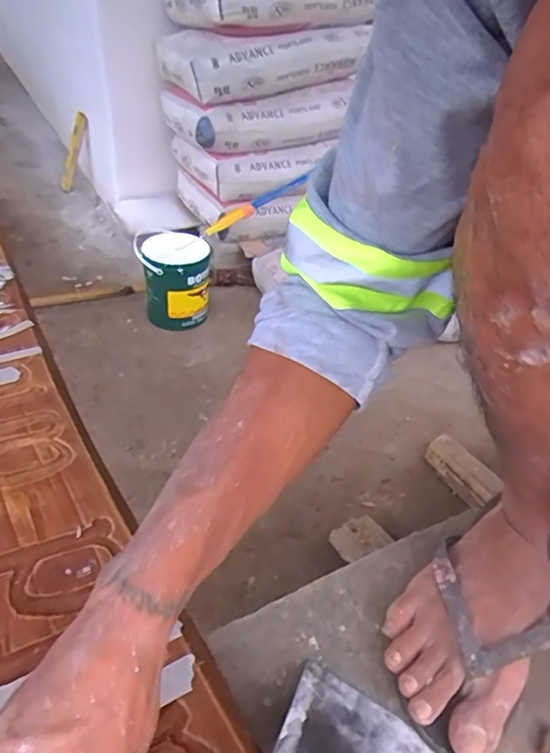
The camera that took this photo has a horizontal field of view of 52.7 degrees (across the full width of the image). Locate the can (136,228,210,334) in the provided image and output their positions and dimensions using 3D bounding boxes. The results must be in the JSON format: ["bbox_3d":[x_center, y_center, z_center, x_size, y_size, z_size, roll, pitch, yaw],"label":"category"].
[{"bbox_3d":[-0.268,-0.260,1.495,0.179,0.198,0.194,4,41,-3],"label":"can"}]

